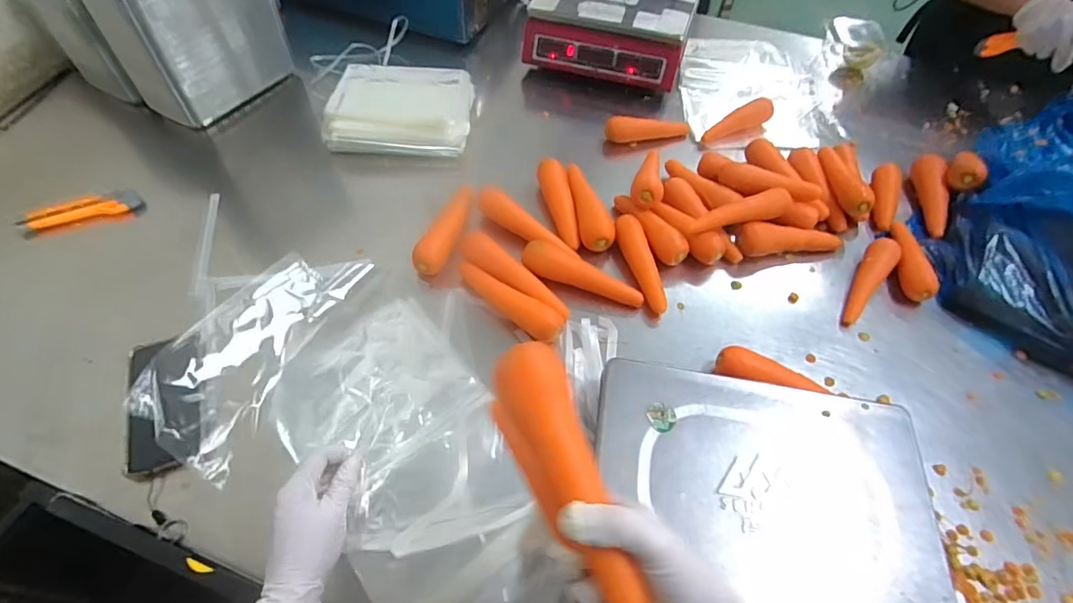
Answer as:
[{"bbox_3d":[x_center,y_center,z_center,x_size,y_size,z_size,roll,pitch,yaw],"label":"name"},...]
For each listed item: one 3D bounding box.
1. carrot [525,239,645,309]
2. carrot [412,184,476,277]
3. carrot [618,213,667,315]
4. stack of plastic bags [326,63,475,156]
[{"bbox_3d":[0.060,-0.032,0.688,0.164,0.038,0.038,21,55,13],"label":"carrot"},{"bbox_3d":[-0.128,-0.108,0.741,0.049,0.049,0.174,10,41,5],"label":"carrot"},{"bbox_3d":[0.143,-0.053,0.713,0.034,0.039,0.152,-9,55,-9],"label":"carrot"},{"bbox_3d":[-0.227,-0.334,0.890,0.229,0.046,0.203,2,54,-1],"label":"stack of plastic bags"}]

